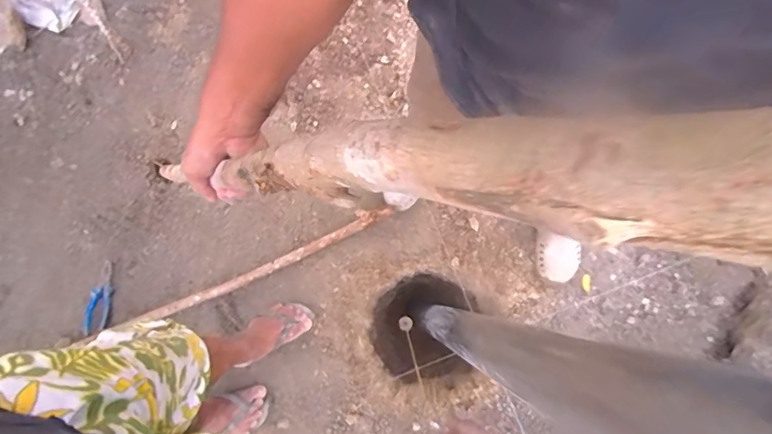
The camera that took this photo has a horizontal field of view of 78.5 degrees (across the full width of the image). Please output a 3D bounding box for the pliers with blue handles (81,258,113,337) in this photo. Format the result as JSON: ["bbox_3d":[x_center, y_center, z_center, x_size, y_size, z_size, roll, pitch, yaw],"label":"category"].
[{"bbox_3d":[-0.769,0.214,1.270,0.063,0.036,0.197,-2,75,-1],"label":"pliers with blue handles"}]

